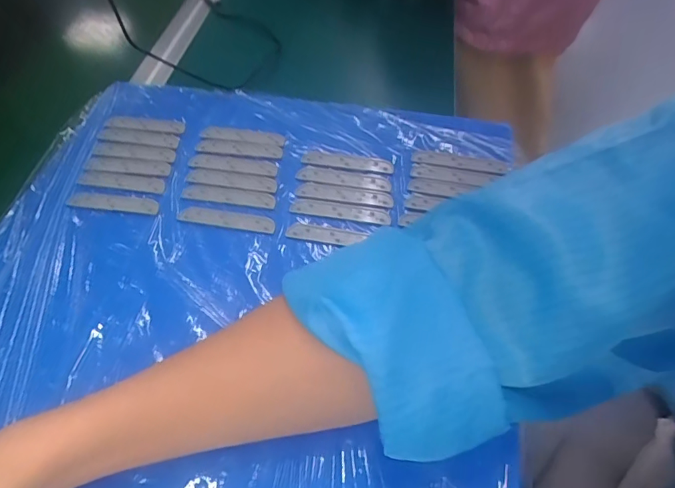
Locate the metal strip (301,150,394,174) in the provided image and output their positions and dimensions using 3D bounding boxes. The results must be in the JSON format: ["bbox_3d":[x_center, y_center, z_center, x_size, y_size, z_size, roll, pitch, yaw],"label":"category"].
[{"bbox_3d":[0.009,-0.071,0.400,0.079,0.004,0.016,9,53,8],"label":"metal strip"}]

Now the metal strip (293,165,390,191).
[{"bbox_3d":[0.005,-0.055,0.386,0.079,0.004,0.017,10,53,9],"label":"metal strip"}]

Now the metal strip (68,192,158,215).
[{"bbox_3d":[-0.182,-0.035,0.379,0.077,0.004,0.016,7,53,7],"label":"metal strip"}]

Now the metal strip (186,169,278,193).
[{"bbox_3d":[-0.088,-0.054,0.391,0.078,0.004,0.018,8,53,7],"label":"metal strip"}]

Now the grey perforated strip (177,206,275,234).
[{"bbox_3d":[-0.087,-0.020,0.365,0.078,0.004,0.015,9,53,9],"label":"grey perforated strip"}]

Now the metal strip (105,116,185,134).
[{"bbox_3d":[-0.182,-0.114,0.439,0.078,0.004,0.016,6,53,6],"label":"metal strip"}]

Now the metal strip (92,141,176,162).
[{"bbox_3d":[-0.182,-0.084,0.417,0.081,0.004,0.018,9,53,8],"label":"metal strip"}]

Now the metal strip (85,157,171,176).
[{"bbox_3d":[-0.183,-0.069,0.406,0.077,0.004,0.016,6,53,6],"label":"metal strip"}]

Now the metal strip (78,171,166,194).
[{"bbox_3d":[-0.183,-0.054,0.395,0.079,0.004,0.017,8,53,8],"label":"metal strip"}]

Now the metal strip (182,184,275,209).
[{"bbox_3d":[-0.088,-0.040,0.378,0.076,0.004,0.016,7,53,7],"label":"metal strip"}]

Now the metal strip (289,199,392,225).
[{"bbox_3d":[0.002,-0.027,0.364,0.079,0.004,0.015,9,53,8],"label":"metal strip"}]

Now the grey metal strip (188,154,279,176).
[{"bbox_3d":[-0.090,-0.070,0.402,0.079,0.004,0.018,8,53,8],"label":"grey metal strip"}]

